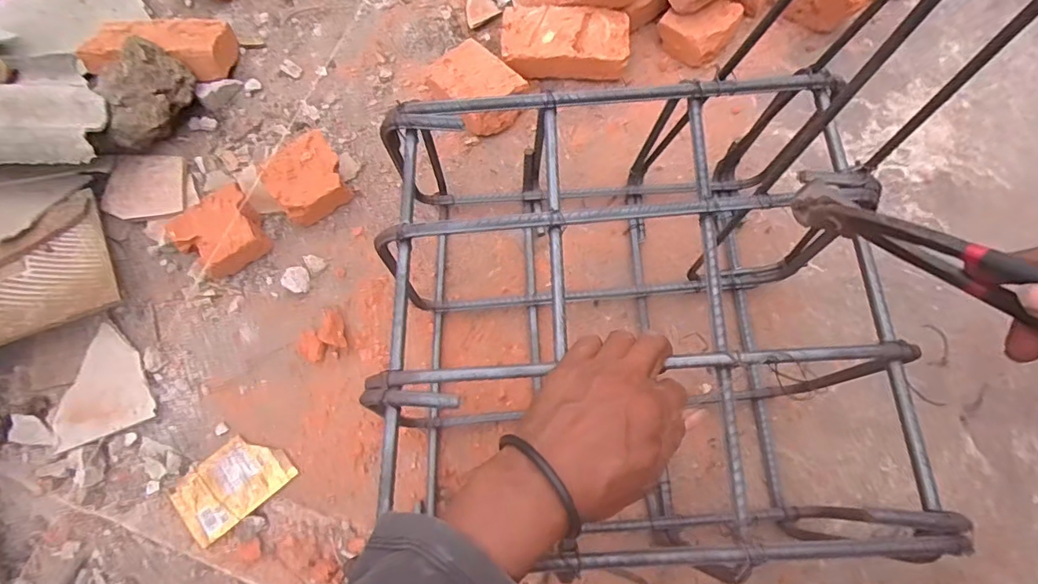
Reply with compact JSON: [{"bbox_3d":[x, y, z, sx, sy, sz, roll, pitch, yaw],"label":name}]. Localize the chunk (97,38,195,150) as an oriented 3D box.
[{"bbox_3d":[-0.437,-0.226,0.619,0.062,0.091,0.118,35,75,13],"label":"chunk"}]

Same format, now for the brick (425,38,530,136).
[{"bbox_3d":[-0.052,-0.251,0.653,0.116,0.047,0.084,42,76,13],"label":"brick"}]

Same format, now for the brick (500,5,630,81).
[{"bbox_3d":[0.060,-0.315,0.675,0.161,0.047,0.090,1,71,2],"label":"brick"}]

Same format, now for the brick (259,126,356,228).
[{"bbox_3d":[-0.241,-0.126,0.606,0.085,0.056,0.083,-34,75,-11],"label":"brick"}]

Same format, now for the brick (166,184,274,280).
[{"bbox_3d":[-0.330,-0.063,0.586,0.088,0.052,0.094,-40,76,-12],"label":"brick"}]

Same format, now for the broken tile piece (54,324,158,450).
[{"bbox_3d":[-0.437,0.096,0.542,0.094,0.019,0.113,-26,72,-7],"label":"broken tile piece"}]

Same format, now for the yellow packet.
[{"bbox_3d":[-0.286,0.191,0.524,0.105,0.006,0.071,-40,75,-16],"label":"yellow packet"}]

